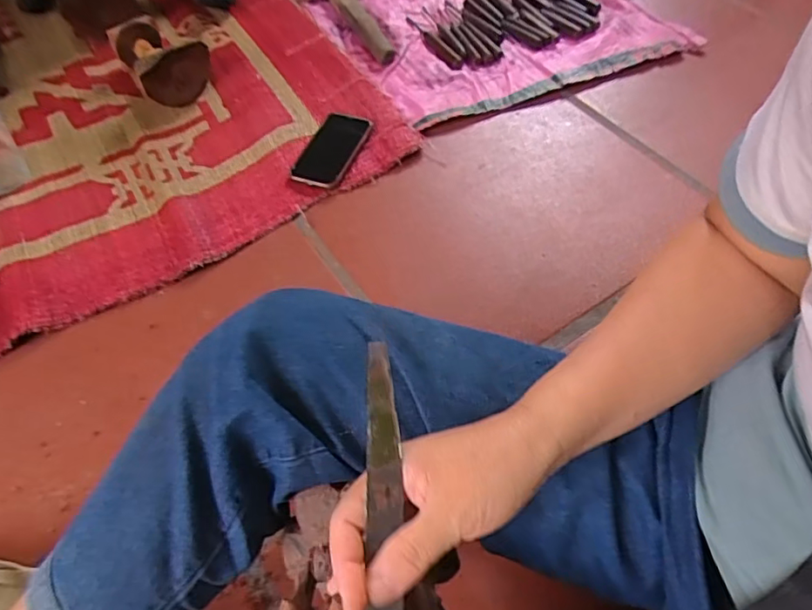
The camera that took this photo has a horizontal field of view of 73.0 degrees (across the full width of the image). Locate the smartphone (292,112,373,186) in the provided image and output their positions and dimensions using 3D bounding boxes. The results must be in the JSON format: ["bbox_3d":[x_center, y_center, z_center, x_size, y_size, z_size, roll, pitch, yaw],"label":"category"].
[{"bbox_3d":[-0.108,-0.235,0.818,0.075,0.014,0.157,22,55,6],"label":"smartphone"}]

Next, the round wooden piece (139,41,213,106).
[{"bbox_3d":[-0.345,-0.347,0.844,0.023,0.096,0.112,37,62,22],"label":"round wooden piece"}]

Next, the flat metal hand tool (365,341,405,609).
[{"bbox_3d":[-0.012,0.104,0.276,0.021,0.007,0.168,0,80,-2],"label":"flat metal hand tool"}]

